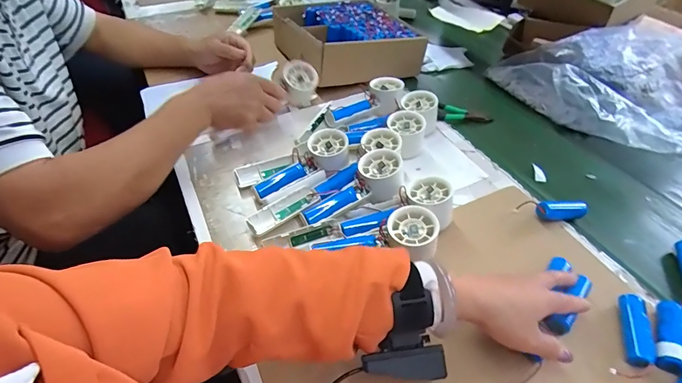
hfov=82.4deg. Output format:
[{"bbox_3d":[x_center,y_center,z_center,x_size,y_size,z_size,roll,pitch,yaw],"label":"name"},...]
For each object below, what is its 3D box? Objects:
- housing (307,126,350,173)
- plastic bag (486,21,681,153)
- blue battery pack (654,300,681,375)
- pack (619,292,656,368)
[{"bbox_3d":[-0.018,-0.064,0.565,0.056,0.032,0.061,-5,46,-8],"label":"housing"},{"bbox_3d":[0.483,-0.192,0.705,0.355,0.104,0.238,4,45,0],"label":"plastic bag"},{"bbox_3d":[0.336,0.146,0.397,0.026,0.020,0.077,25,49,20],"label":"blue battery pack"},{"bbox_3d":[0.303,0.143,0.403,0.020,0.023,0.074,16,46,12],"label":"pack"}]

